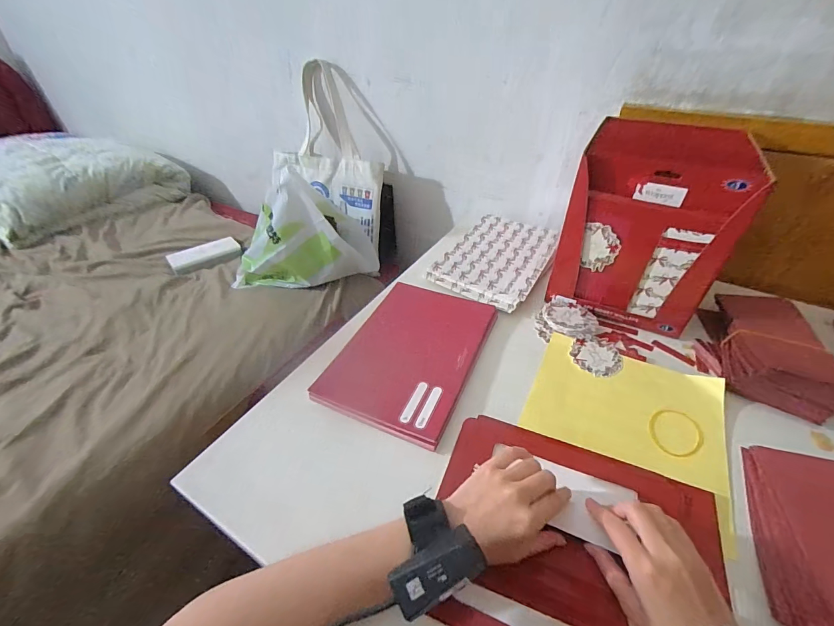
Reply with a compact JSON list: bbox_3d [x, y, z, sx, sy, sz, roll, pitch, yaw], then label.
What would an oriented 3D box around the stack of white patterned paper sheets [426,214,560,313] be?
[{"bbox_3d":[0.158,-0.111,0.717,0.181,0.025,0.273,22,43,25],"label":"stack of white patterned paper sheets"}]

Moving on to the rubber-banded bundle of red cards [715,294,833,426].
[{"bbox_3d":[0.487,0.044,0.512,0.112,0.058,0.200,18,41,21],"label":"rubber-banded bundle of red cards"}]

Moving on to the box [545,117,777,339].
[{"bbox_3d":[0.338,-0.135,0.556,0.195,0.266,0.156,20,42,23],"label":"box"}]

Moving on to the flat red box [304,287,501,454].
[{"bbox_3d":[-0.004,0.050,0.536,0.175,0.013,0.267,16,41,19],"label":"flat red box"}]

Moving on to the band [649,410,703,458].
[{"bbox_3d":[0.303,0.140,0.436,0.054,0.006,0.066,22,43,25],"label":"band"}]

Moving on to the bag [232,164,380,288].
[{"bbox_3d":[-0.255,-0.174,0.825,0.328,0.238,0.118,-7,39,-9],"label":"bag"}]

